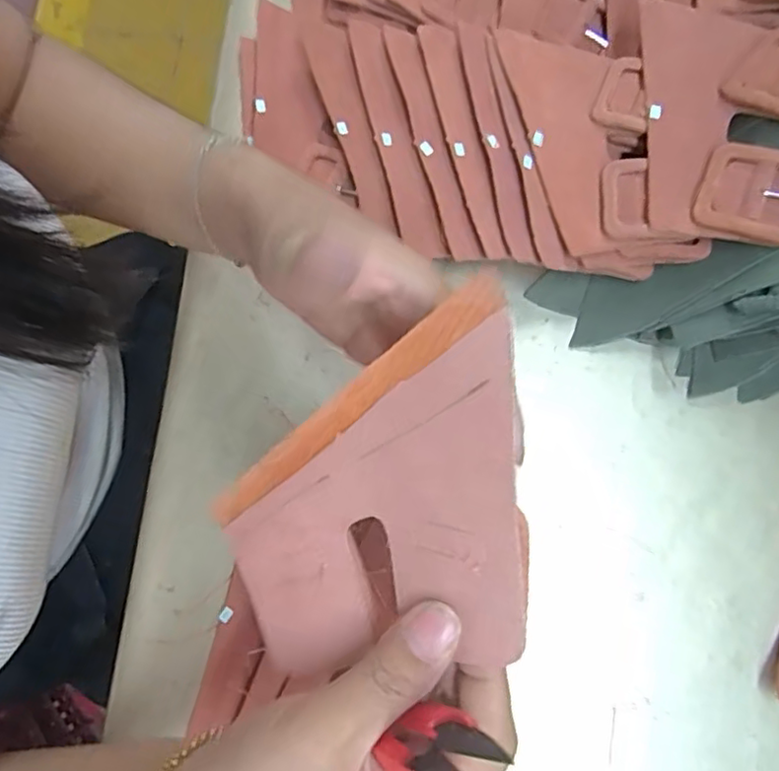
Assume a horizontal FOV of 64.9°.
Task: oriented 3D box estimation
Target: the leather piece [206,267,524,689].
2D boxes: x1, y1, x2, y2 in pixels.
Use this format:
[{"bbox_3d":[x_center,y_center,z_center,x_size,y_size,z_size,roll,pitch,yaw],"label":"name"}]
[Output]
[{"bbox_3d":[0.001,0.047,0.204,0.141,0.009,0.096,-42,69,26],"label":"leather piece"}]

